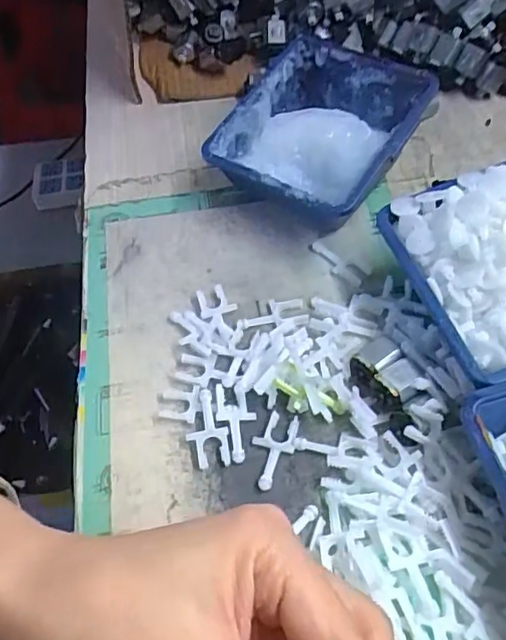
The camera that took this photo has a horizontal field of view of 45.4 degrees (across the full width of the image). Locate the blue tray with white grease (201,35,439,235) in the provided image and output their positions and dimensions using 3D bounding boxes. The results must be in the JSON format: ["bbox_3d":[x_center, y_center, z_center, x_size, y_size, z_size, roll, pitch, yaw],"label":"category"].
[{"bbox_3d":[0.043,-0.120,0.406,0.110,0.059,0.126,25,60,20],"label":"blue tray with white grease"}]

